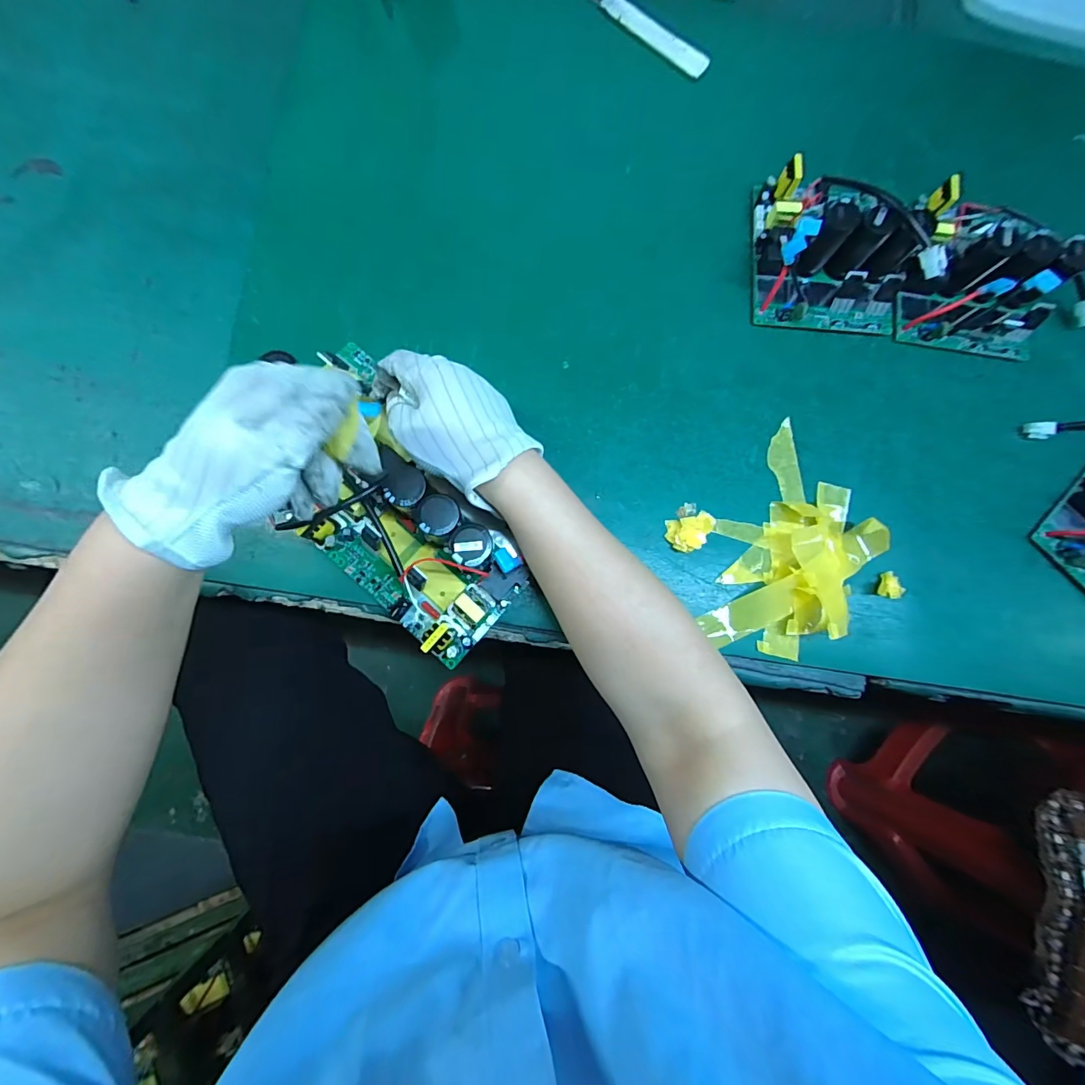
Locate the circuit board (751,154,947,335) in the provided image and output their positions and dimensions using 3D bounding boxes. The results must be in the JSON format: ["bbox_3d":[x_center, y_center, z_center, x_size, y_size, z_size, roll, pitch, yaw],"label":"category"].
[{"bbox_3d":[0.246,-0.250,0.384,0.118,0.062,0.130,4,82,-2],"label":"circuit board"}]

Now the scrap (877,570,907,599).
[{"bbox_3d":[0.282,0.036,0.372,0.020,0.008,0.021,0,82,-3],"label":"scrap"}]

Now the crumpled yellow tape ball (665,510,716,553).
[{"bbox_3d":[0.121,-0.009,0.367,0.041,0.018,0.028,-17,83,-5],"label":"crumpled yellow tape ball"}]

